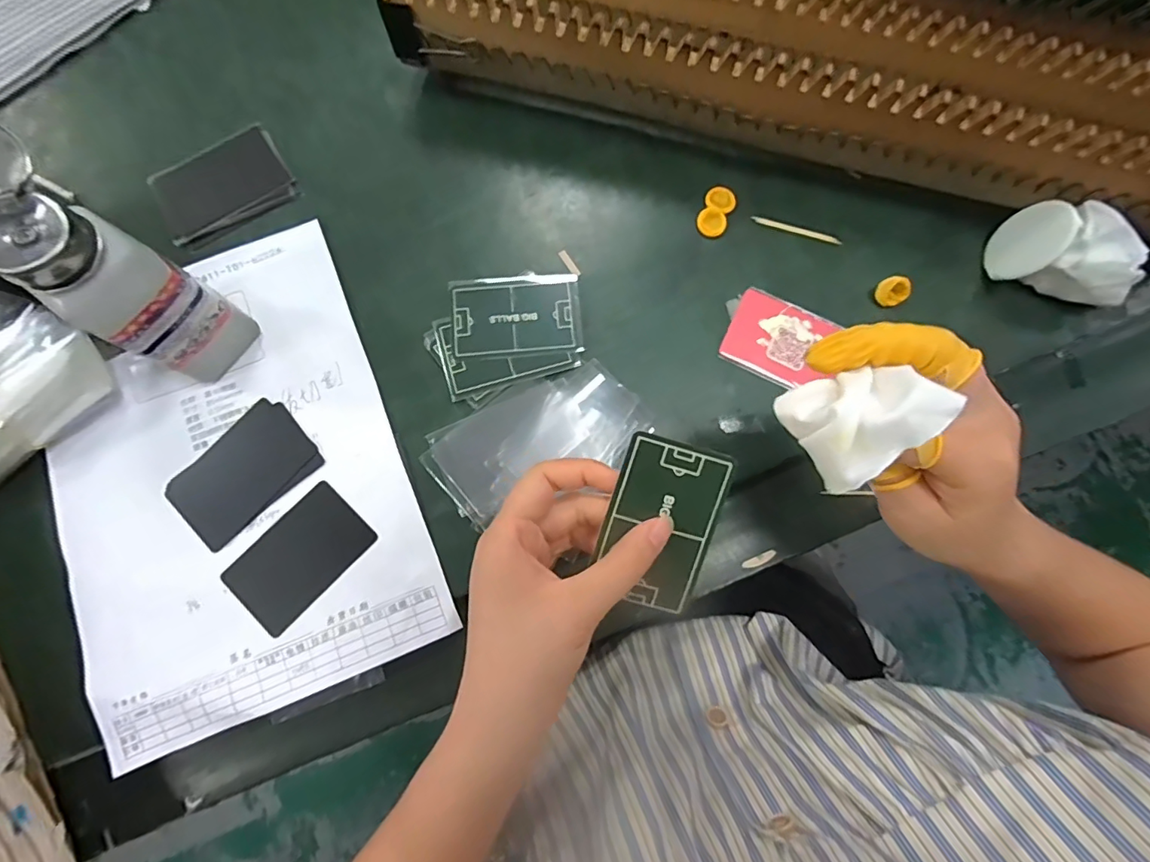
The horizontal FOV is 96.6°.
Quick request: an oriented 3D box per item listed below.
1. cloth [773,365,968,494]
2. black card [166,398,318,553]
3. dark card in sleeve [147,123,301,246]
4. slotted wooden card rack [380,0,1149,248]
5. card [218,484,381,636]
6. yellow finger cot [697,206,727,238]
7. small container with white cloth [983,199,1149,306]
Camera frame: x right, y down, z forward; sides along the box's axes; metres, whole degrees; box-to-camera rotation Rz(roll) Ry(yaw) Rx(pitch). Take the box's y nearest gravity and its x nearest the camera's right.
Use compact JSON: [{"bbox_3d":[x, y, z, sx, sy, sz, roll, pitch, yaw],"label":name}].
[{"bbox_3d":[0.113,-0.006,0.199,0.047,0.026,0.043,-28,81,-6],"label":"cloth"},{"bbox_3d":[-0.216,0.027,0.332,0.053,0.004,0.087,42,82,7],"label":"black card"},{"bbox_3d":[-0.256,-0.179,0.372,0.092,0.005,0.063,-29,84,-4],"label":"dark card in sleeve"},{"bbox_3d":[0.175,-0.274,0.354,0.574,0.078,0.190,16,80,2],"label":"slotted wooden card rack"},{"bbox_3d":[-0.172,0.079,0.320,0.054,0.004,0.084,44,82,7],"label":"card"},{"bbox_3d":[0.098,-0.150,0.367,0.021,0.005,0.019,41,82,7],"label":"yellow finger cot"},{"bbox_3d":[0.329,-0.119,0.346,0.081,0.049,0.047,19,80,3],"label":"small container with white cloth"}]

